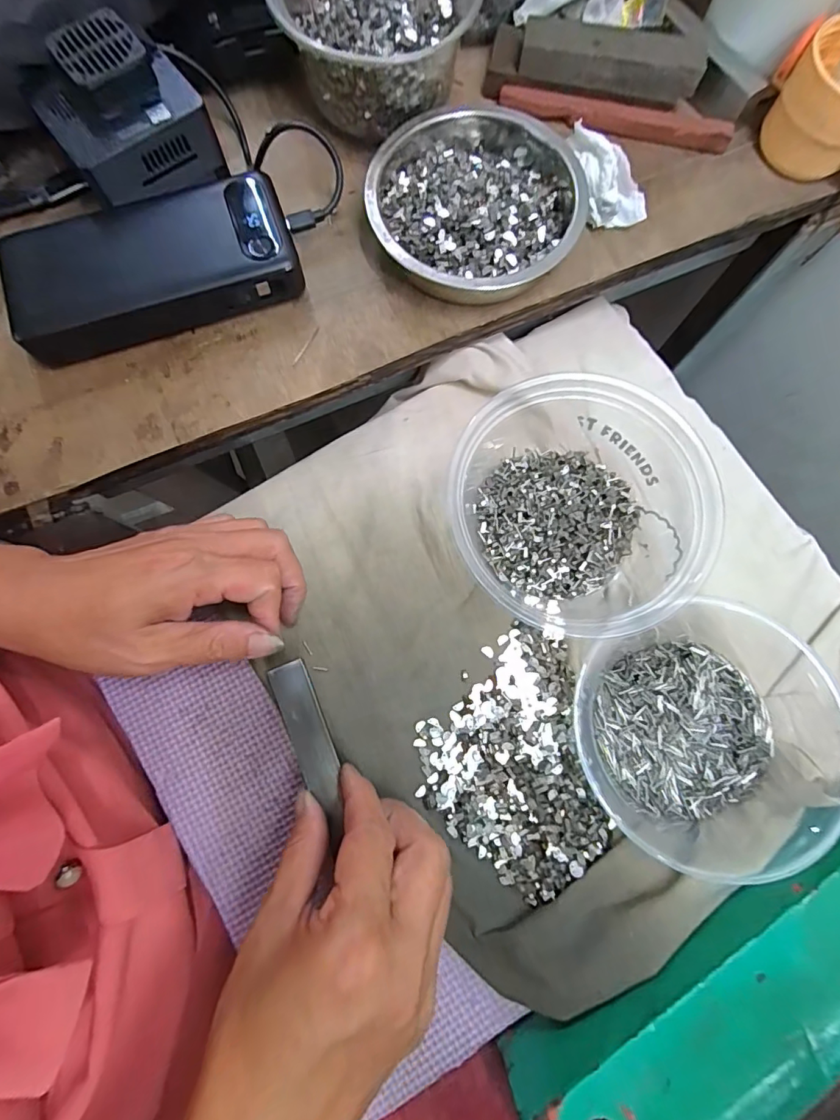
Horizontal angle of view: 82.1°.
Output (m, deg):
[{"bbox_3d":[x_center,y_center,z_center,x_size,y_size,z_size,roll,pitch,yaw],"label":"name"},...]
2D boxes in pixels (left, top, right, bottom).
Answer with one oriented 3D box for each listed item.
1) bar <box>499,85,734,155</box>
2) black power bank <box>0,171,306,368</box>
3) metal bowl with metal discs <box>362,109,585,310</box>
[{"bbox_3d":[0.123,-0.280,0.305,0.143,0.011,0.017,11,78,1],"label":"bar"},{"bbox_3d":[-0.150,-0.167,0.275,0.153,0.030,0.071,-17,79,-5],"label":"black power bank"},{"bbox_3d":[0.035,-0.210,0.283,0.122,0.032,0.128,7,78,1],"label":"metal bowl with metal discs"}]

